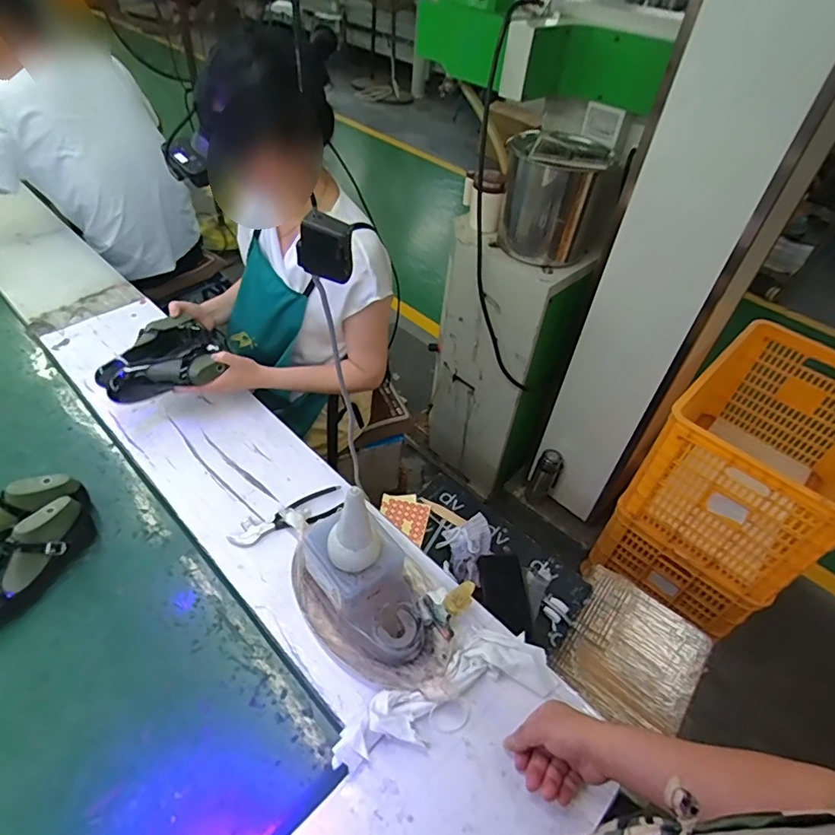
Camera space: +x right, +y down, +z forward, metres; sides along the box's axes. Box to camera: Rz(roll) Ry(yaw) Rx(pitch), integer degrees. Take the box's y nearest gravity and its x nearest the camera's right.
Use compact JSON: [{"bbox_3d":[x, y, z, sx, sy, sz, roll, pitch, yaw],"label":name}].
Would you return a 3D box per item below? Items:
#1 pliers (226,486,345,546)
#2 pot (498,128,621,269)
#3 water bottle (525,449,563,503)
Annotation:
[{"bbox_3d":[-0.214,0.162,0.851,0.191,0.030,0.063,-17,50,-22],"label":"pliers"},{"bbox_3d":[0.356,-0.544,1.285,0.272,0.251,0.250,3,45,-3],"label":"pot"},{"bbox_3d":[0.415,0.195,1.681,0.079,0.204,0.067,19,46,12],"label":"water bottle"}]

